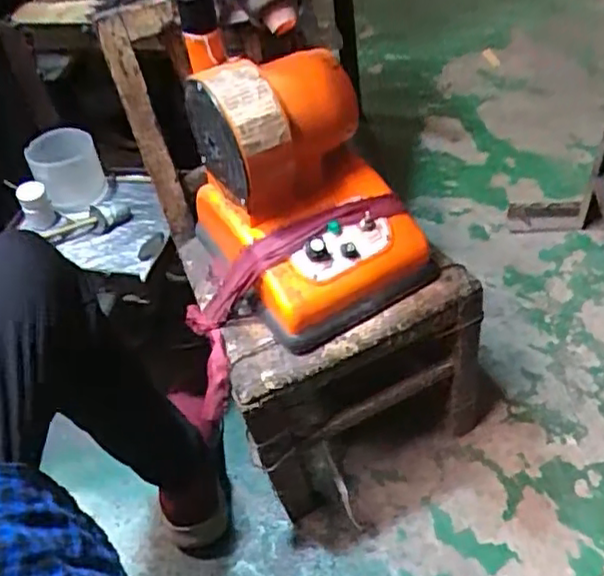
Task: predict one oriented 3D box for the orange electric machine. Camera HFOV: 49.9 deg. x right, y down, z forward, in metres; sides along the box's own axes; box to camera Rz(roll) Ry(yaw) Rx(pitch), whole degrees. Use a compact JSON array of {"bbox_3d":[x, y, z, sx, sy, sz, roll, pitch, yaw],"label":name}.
[{"bbox_3d":[-0.010,-0.111,0.670,0.187,0.235,0.242,-31,52,-19],"label":"orange electric machine"}]

